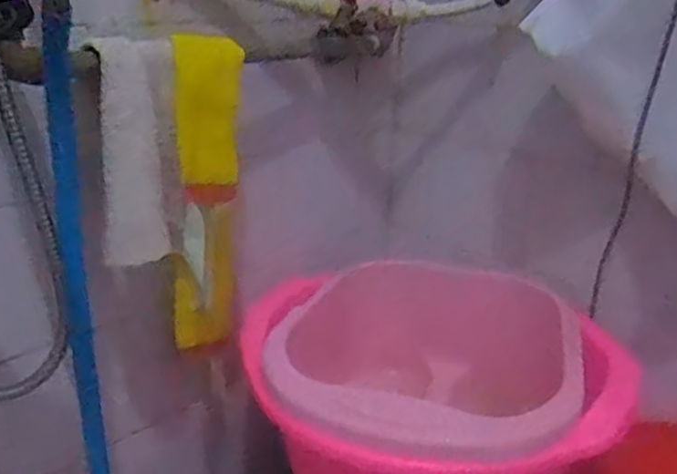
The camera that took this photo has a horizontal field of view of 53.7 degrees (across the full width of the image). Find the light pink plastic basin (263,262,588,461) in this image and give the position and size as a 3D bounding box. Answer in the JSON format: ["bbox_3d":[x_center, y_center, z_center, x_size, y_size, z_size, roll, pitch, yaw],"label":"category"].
[{"bbox_3d":[0.090,0.172,0.742,0.312,0.177,0.296,2,22,-1],"label":"light pink plastic basin"}]

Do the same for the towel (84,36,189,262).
[{"bbox_3d":[-0.177,-0.073,0.593,0.073,0.188,0.030,-9,25,-27],"label":"towel"}]

